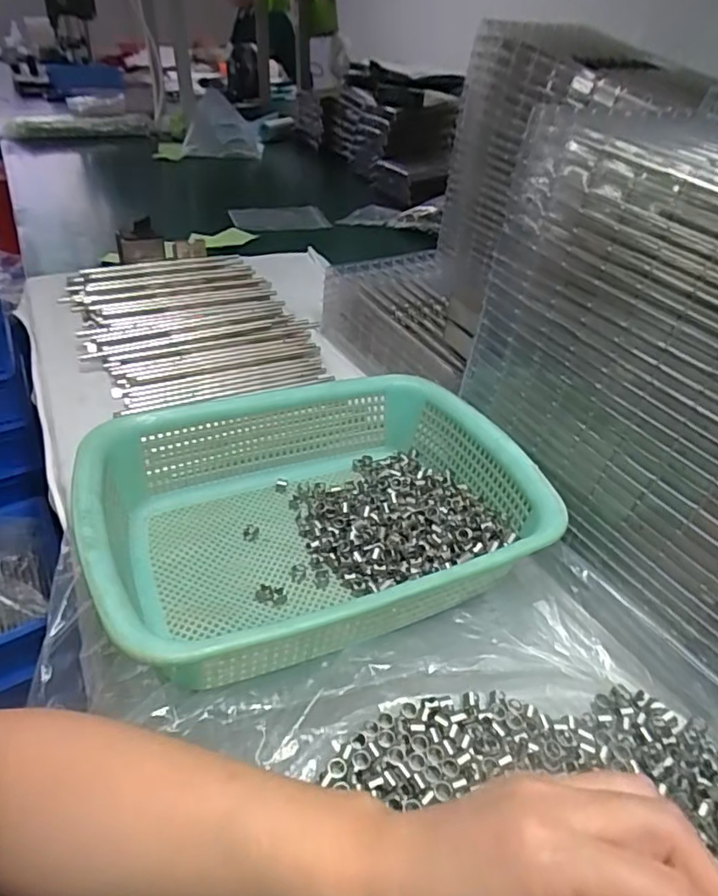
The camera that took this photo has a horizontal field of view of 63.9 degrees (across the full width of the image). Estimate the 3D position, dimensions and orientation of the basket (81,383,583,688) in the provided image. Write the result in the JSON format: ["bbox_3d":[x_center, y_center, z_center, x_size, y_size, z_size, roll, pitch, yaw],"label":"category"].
[{"bbox_3d":[-0.028,0.041,0.414,0.299,0.084,0.226,-15,41,-20],"label":"basket"}]

